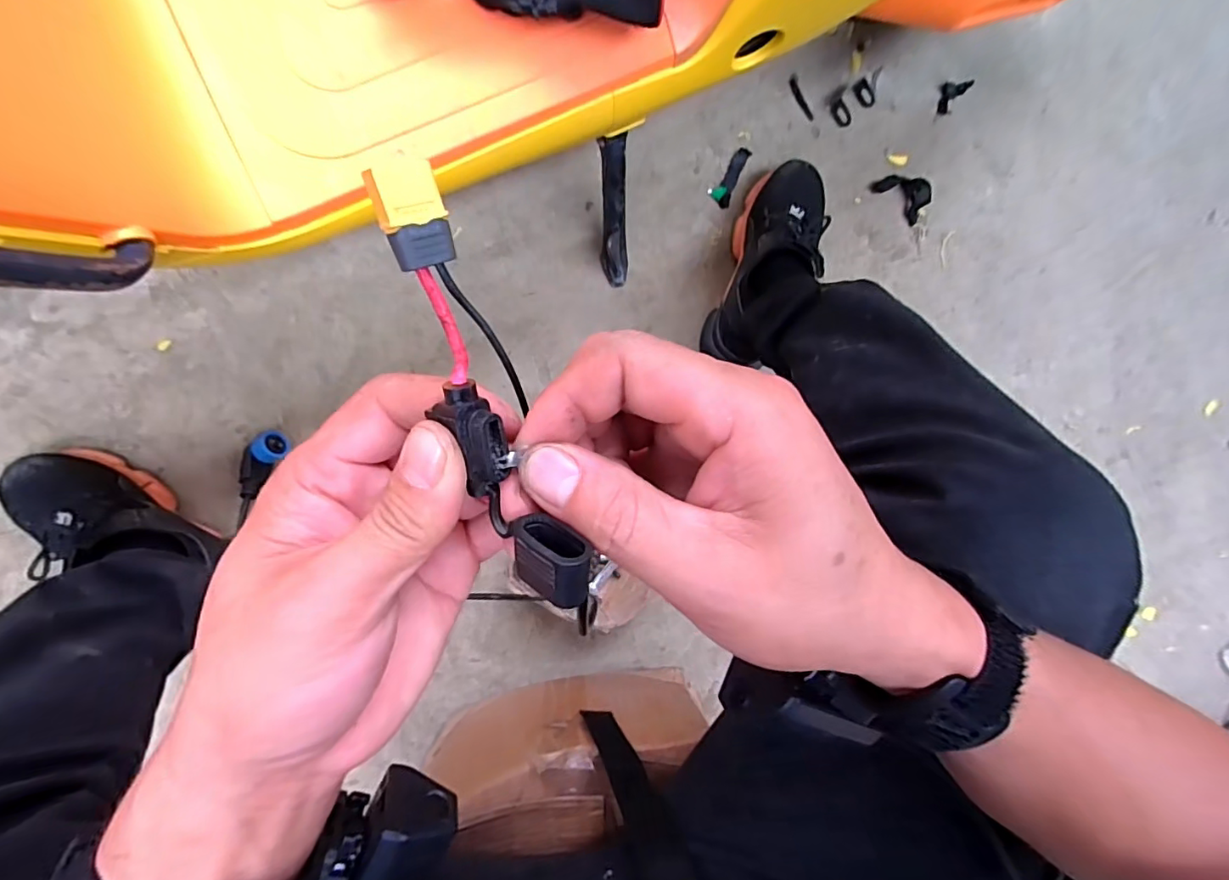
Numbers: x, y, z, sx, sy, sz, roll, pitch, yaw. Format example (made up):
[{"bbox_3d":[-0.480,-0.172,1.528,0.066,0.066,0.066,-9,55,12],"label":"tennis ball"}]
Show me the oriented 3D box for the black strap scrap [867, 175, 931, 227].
[{"bbox_3d":[0.396,-0.337,0.715,0.077,0.024,0.050,44,83,-5],"label":"black strap scrap"}]

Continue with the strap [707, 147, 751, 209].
[{"bbox_3d":[0.152,-0.341,0.685,0.030,0.006,0.083,32,84,-7],"label":"strap"}]

